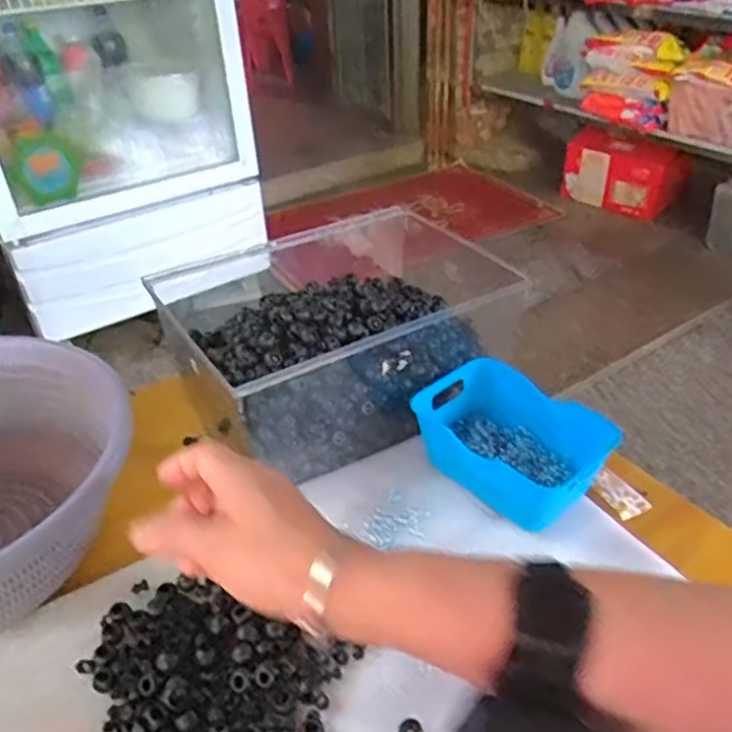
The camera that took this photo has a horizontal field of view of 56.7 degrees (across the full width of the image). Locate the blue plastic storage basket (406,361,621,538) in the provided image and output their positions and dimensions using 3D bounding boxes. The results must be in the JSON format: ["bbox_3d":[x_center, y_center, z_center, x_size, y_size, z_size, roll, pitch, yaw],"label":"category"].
[{"bbox_3d":[0.119,0.065,0.570,0.152,0.061,0.104,28,45,35],"label":"blue plastic storage basket"}]

